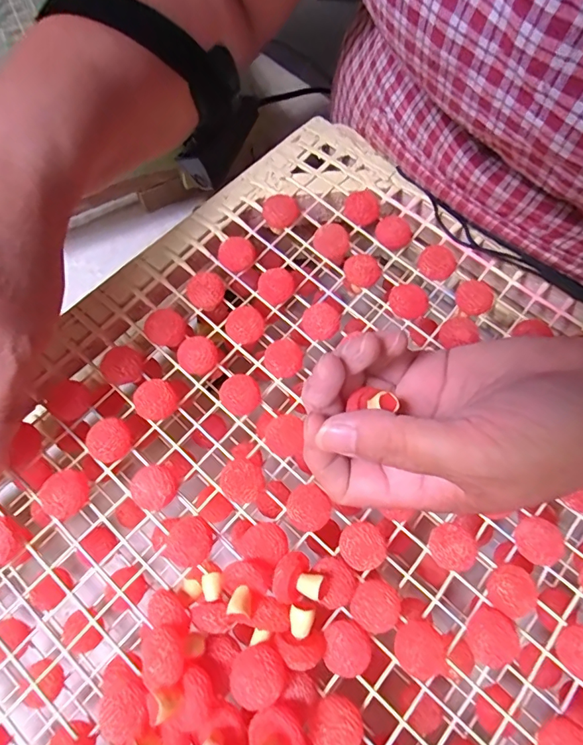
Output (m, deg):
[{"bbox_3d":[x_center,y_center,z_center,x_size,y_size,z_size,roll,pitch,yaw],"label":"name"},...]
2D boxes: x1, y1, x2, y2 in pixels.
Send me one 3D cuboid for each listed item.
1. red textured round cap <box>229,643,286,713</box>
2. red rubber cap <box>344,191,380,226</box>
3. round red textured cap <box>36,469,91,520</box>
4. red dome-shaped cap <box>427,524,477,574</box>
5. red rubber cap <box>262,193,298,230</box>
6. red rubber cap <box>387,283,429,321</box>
[{"bbox_3d":[-0.014,0.124,0.186,0.021,0.011,0.022,0,66,0],"label":"red textured round cap"},{"bbox_3d":[0.045,-0.104,0.288,0.021,0.011,0.018,-3,67,-1],"label":"red rubber cap"},{"bbox_3d":[-0.109,0.059,0.220,0.021,0.013,0.022,0,66,0],"label":"round red textured cap"},{"bbox_3d":[0.076,0.083,0.216,0.019,0.008,0.022,-42,73,-16],"label":"red dome-shaped cap"},{"bbox_3d":[-0.007,-0.102,0.287,0.021,0.010,0.020,0,66,0],"label":"red rubber cap"},{"bbox_3d":[0.068,-0.042,0.264,0.019,0.005,0.023,-22,68,-10],"label":"red rubber cap"}]

